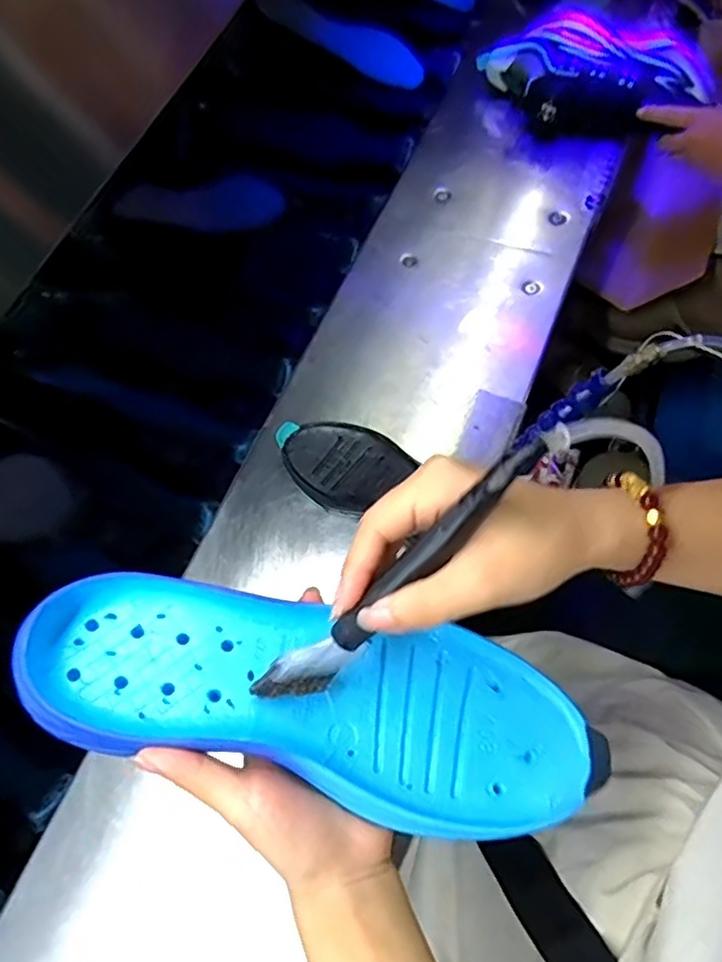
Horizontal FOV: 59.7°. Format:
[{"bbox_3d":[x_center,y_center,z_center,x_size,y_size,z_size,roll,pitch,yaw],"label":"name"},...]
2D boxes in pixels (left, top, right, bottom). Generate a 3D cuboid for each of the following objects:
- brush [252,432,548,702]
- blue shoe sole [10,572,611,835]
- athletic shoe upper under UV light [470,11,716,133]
[{"bbox_3d":[0.013,0.044,0.272,0.021,0.027,0.175,48,115,15],"label":"brush"},{"bbox_3d":[-0.021,0.105,0.309,0.270,0.029,0.088,14,67,-2],"label":"blue shoe sole"},{"bbox_3d":[0.257,-0.461,0.725,0.256,0.086,0.095,26,67,25],"label":"athletic shoe upper under UV light"}]

